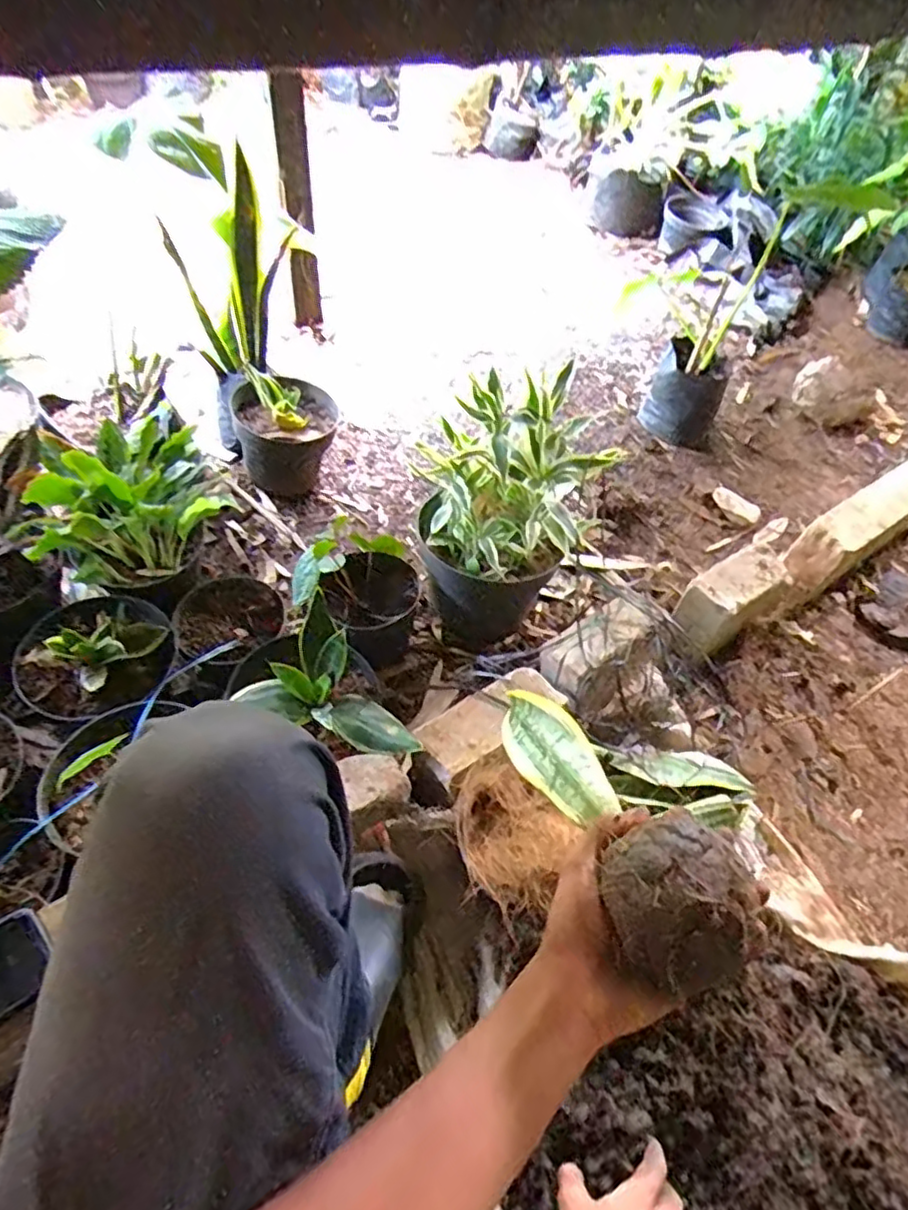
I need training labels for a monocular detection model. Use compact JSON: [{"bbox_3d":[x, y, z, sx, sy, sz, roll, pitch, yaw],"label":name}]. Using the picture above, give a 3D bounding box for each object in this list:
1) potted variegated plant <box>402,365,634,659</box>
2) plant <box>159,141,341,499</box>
[{"bbox_3d":[0.070,-0.114,0.943,0.198,0.359,0.193,-24,56,-21],"label":"potted variegated plant"},{"bbox_3d":[-0.307,-0.405,1.103,0.185,0.457,0.232,-24,55,-21],"label":"plant"}]

